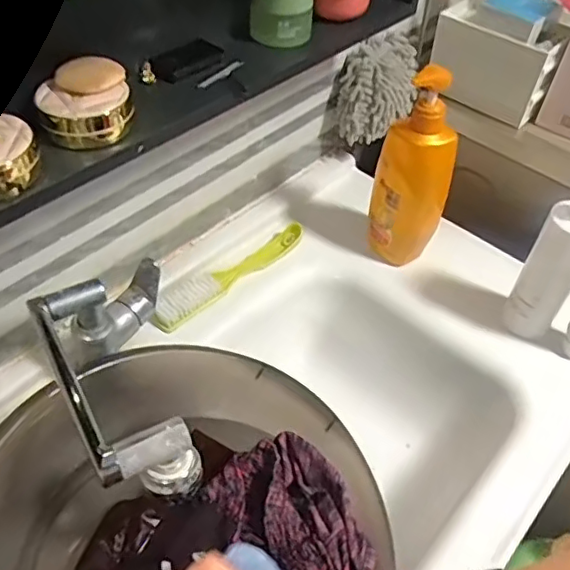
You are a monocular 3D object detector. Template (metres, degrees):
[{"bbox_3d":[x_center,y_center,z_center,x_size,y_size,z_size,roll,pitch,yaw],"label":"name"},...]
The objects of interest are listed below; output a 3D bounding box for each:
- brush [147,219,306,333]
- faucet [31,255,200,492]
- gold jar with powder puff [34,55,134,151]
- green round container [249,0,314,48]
[{"bbox_3d":[-0.064,-0.016,0.761,0.033,0.041,0.244,37,57,26],"label":"brush"},{"bbox_3d":[-0.155,0.079,0.540,0.107,0.113,0.255,-12,50,-13],"label":"faucet"},{"bbox_3d":[-0.160,-0.146,0.479,0.068,0.047,0.060,-11,50,-13],"label":"gold jar with powder puff"},{"bbox_3d":[-0.001,-0.277,0.595,0.051,0.053,0.051,2,49,-2],"label":"green round container"}]

